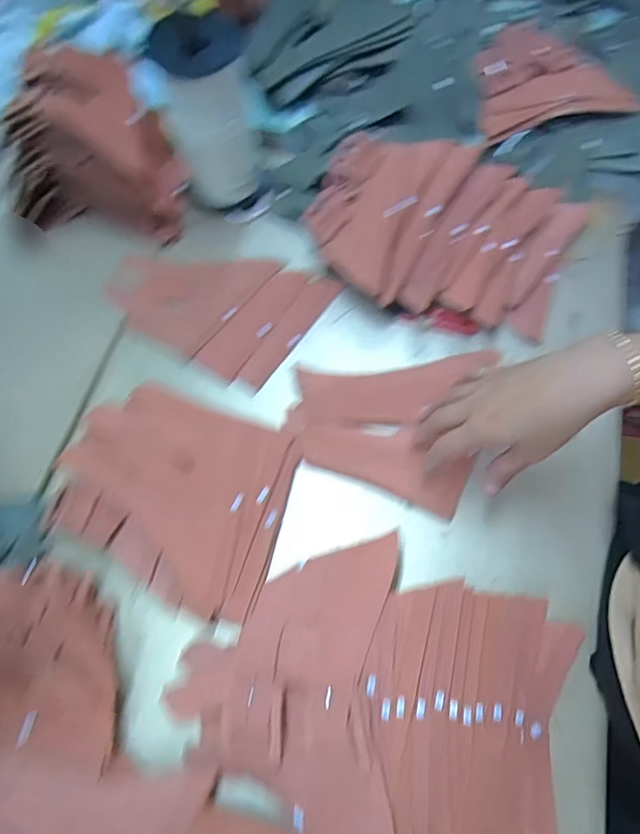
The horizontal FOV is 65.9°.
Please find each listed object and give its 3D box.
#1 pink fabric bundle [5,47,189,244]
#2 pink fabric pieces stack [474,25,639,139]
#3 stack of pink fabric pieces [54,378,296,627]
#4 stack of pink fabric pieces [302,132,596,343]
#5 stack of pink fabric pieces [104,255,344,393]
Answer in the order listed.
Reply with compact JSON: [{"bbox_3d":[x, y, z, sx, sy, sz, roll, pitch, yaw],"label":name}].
[{"bbox_3d":[-0.265,-0.308,0.566,0.198,0.141,0.135,5,67,7],"label":"pink fabric bundle"},{"bbox_3d":[0.272,-0.425,0.601,0.166,0.023,0.186,-4,66,3],"label":"pink fabric pieces stack"},{"bbox_3d":[-0.133,0.067,0.444,0.202,0.061,0.176,15,68,11],"label":"stack of pink fabric pieces"},{"bbox_3d":[0.130,-0.193,0.518,0.283,0.088,0.165,10,67,9],"label":"stack of pink fabric pieces"},{"bbox_3d":[-0.125,-0.136,0.564,0.239,0.030,0.154,28,71,16],"label":"stack of pink fabric pieces"}]

